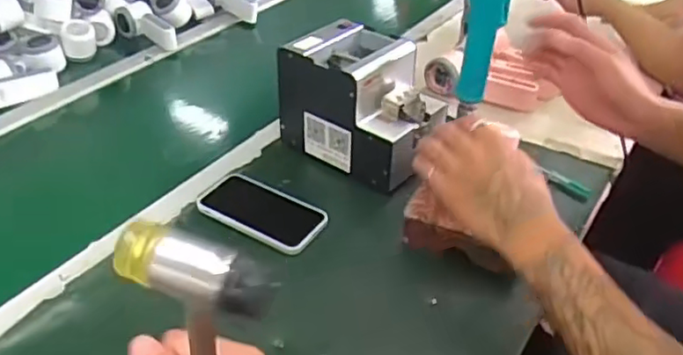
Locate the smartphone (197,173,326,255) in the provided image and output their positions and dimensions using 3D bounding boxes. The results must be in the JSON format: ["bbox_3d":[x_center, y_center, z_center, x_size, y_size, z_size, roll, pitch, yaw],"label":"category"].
[{"bbox_3d":[-0.091,0.036,0.720,0.150,0.015,0.084,21,41,27],"label":"smartphone"}]

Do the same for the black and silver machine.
[{"bbox_3d":[0.029,-0.100,0.794,0.184,0.140,0.131,24,43,30],"label":"black and silver machine"}]

